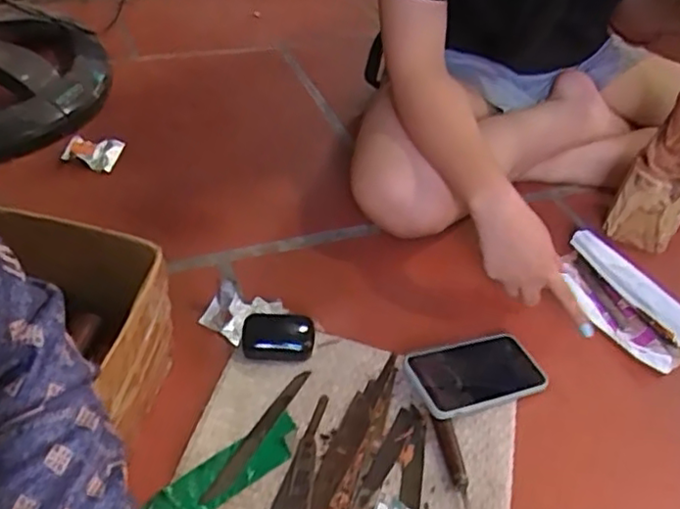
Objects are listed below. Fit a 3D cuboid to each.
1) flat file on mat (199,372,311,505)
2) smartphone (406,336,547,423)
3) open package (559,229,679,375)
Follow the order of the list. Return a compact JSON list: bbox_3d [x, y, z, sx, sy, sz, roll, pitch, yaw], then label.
[{"bbox_3d":[-0.078,0.171,0.646,0.015,0.005,0.169,27,46,15],"label":"flat file on mat"},{"bbox_3d":[0.146,0.126,0.716,0.147,0.014,0.082,-11,50,-26],"label":"smartphone"},{"bbox_3d":[0.340,0.050,0.809,0.101,0.028,0.200,-11,49,-22],"label":"open package"}]

